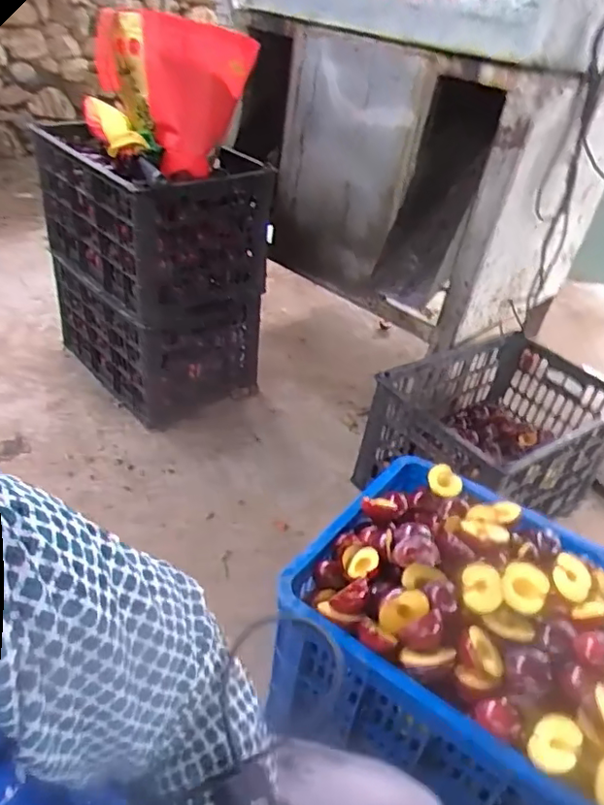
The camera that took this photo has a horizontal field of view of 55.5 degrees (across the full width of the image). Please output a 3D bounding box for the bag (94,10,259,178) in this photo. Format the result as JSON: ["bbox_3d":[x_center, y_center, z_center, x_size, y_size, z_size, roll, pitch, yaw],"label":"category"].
[{"bbox_3d":[-0.227,-0.572,1.083,0.252,0.251,0.234,1,34,-8],"label":"bag"}]

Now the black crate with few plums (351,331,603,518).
[{"bbox_3d":[0.439,0.069,1.305,0.517,0.264,0.352,-18,40,-32],"label":"black crate with few plums"}]

